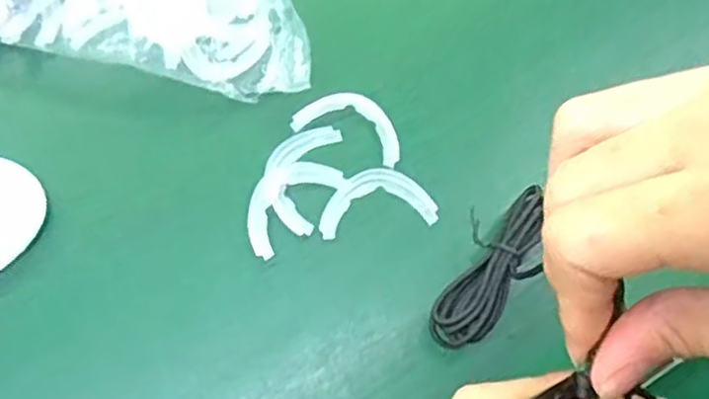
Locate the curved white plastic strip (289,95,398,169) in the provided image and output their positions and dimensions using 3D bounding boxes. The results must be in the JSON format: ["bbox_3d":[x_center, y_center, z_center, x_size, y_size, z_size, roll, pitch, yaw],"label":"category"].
[{"bbox_3d":[-0.001,-0.044,0.415,0.064,0.004,0.033,21,73,5],"label":"curved white plastic strip"}]

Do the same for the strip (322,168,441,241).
[{"bbox_3d":[0.012,0.000,0.403,0.062,0.004,0.035,-8,73,-4],"label":"strip"}]

